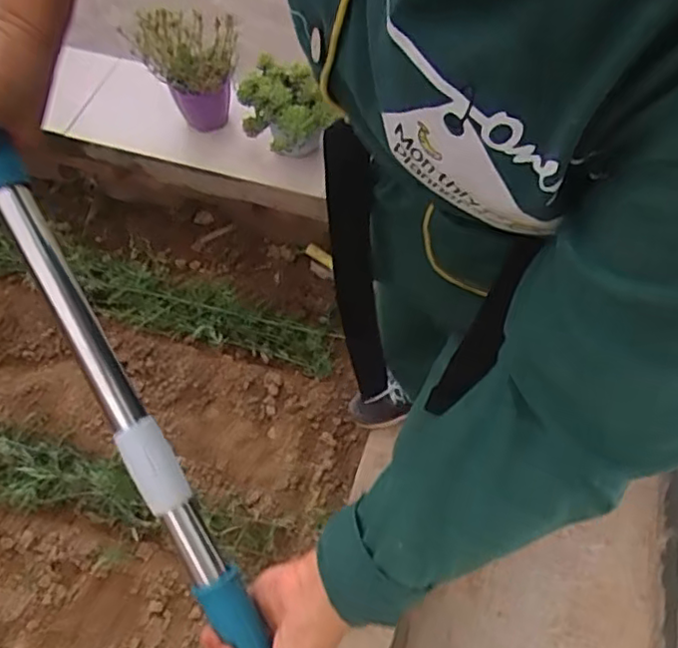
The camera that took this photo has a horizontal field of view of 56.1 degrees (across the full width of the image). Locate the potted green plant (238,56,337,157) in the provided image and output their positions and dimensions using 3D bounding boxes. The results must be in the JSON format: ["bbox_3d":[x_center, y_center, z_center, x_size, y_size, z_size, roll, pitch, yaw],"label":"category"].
[{"bbox_3d":[-0.101,-0.410,1.284,0.145,0.174,0.173,-31,64,-18],"label":"potted green plant"}]

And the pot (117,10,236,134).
[{"bbox_3d":[-0.312,-0.518,1.325,0.194,0.210,0.144,22,61,12],"label":"pot"}]

